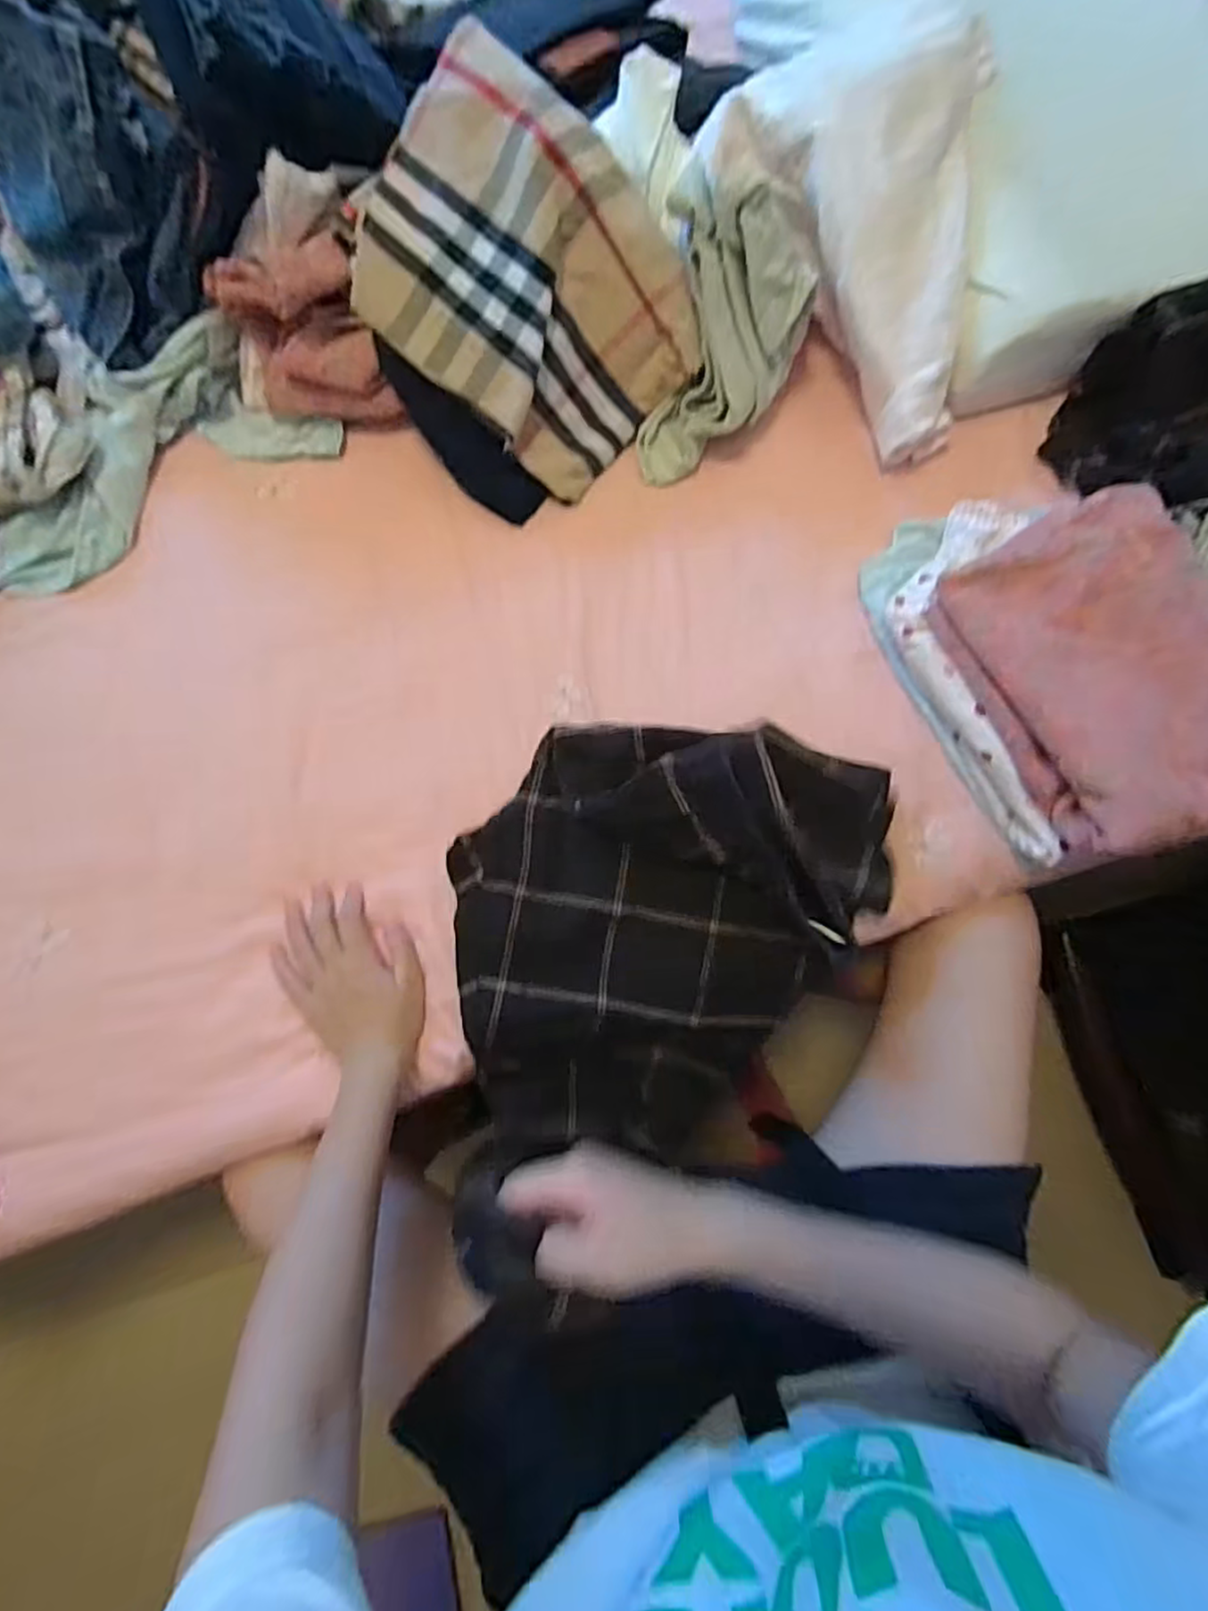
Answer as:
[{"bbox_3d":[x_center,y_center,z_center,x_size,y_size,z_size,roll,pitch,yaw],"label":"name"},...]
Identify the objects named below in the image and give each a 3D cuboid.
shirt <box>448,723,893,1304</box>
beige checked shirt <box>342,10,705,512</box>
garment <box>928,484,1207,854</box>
[{"bbox_3d":[0.057,0.120,0.524,0.329,0.131,0.353,-4,78,-1],"label":"shirt"},{"bbox_3d":[-0.062,-0.433,0.589,0.278,0.160,0.210,34,80,7],"label":"beige checked shirt"},{"bbox_3d":[0.360,-0.099,0.493,0.155,0.058,0.249,-23,79,-5],"label":"garment"}]

